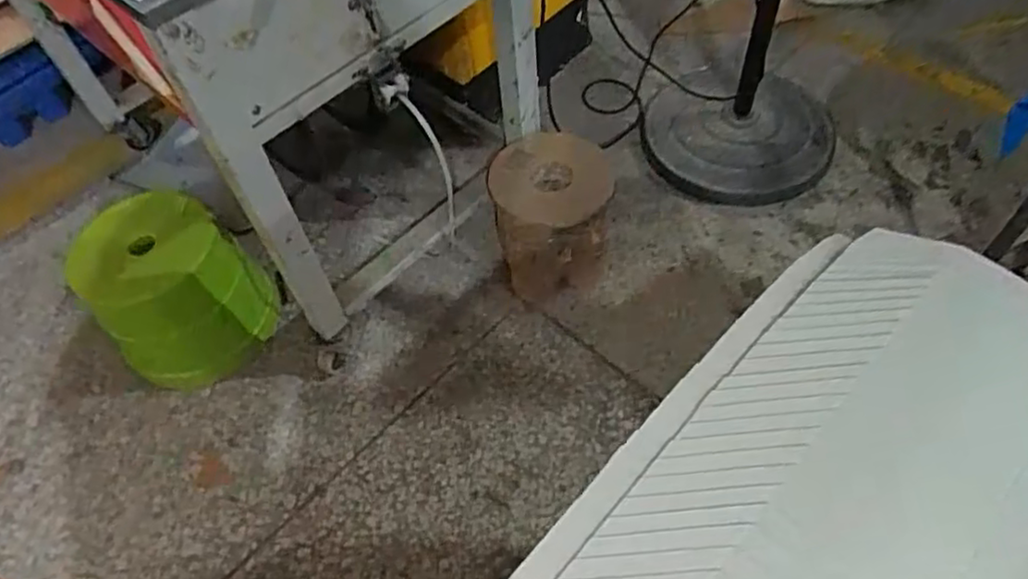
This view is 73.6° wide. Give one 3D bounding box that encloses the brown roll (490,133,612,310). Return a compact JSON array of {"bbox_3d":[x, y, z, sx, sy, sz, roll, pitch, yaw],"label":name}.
[{"bbox_3d":[0.077,-0.138,1.331,0.228,0.256,0.259,-10,55,-2],"label":"brown roll"}]

